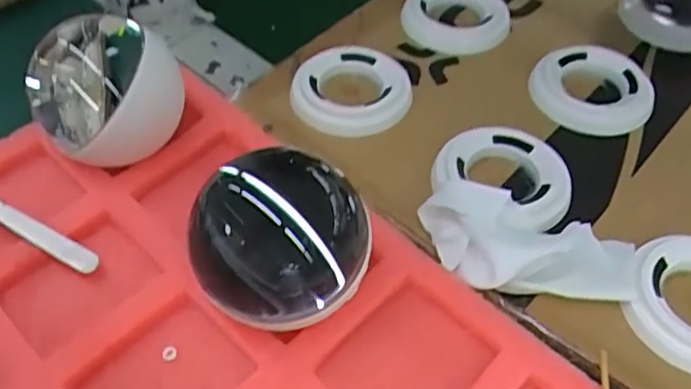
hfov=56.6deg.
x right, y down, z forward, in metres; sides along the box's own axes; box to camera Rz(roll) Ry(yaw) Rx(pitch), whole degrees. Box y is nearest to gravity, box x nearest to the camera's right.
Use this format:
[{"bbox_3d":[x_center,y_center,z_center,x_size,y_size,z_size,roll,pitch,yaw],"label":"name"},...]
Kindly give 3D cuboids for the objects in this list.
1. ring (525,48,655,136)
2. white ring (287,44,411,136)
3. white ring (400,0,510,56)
[{"bbox_3d":[0.150,-0.066,0.390,0.071,0.009,0.072,8,53,9],"label":"ring"},{"bbox_3d":[0.003,-0.065,0.387,0.064,0.014,0.064,-1,52,1],"label":"white ring"},{"bbox_3d":[0.073,-0.122,0.434,0.071,0.012,0.071,-1,52,1],"label":"white ring"}]

